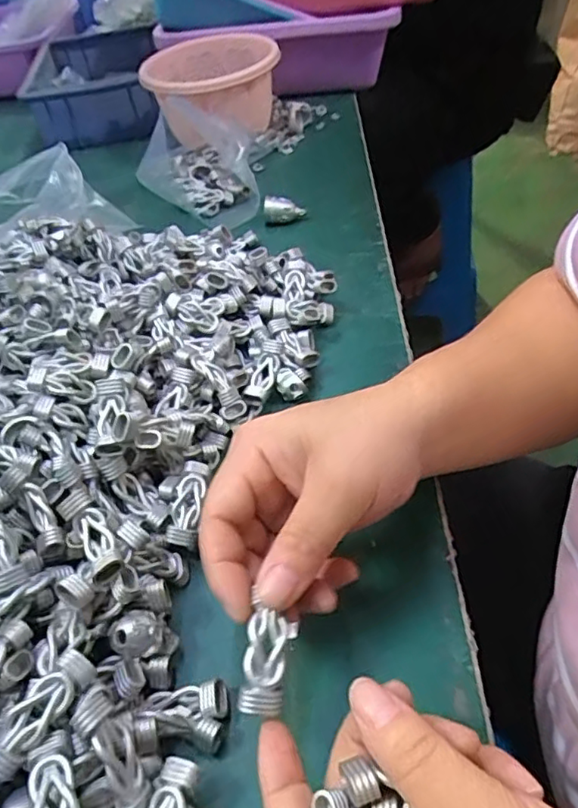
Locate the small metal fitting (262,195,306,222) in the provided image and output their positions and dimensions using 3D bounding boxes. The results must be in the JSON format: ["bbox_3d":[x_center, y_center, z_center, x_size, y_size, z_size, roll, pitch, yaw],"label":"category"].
[{"bbox_3d":[-0.004,-0.176,0.536,0.036,0.026,0.013,-5,45,3],"label":"small metal fitting"}]

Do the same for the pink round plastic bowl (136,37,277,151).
[{"bbox_3d":[-0.078,-0.324,0.633,0.135,0.088,0.126,-4,45,4],"label":"pink round plastic bowl"}]

